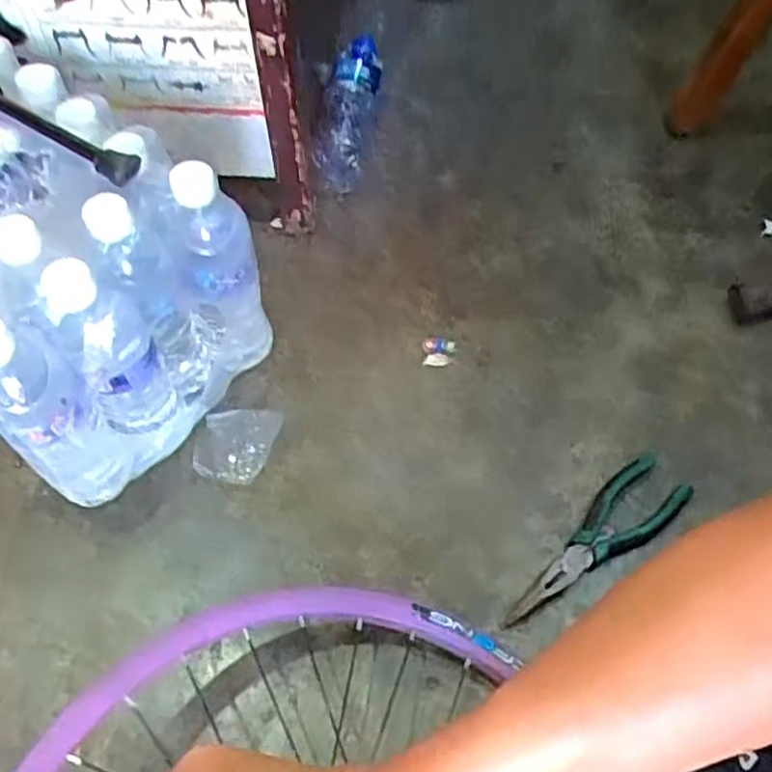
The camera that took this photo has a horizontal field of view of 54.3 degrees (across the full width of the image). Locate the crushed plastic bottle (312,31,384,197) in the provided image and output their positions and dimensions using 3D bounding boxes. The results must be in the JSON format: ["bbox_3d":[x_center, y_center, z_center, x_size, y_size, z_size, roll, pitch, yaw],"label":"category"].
[{"bbox_3d":[-0.042,-0.321,0.848,0.059,0.069,0.213,7,59,5],"label":"crushed plastic bottle"}]

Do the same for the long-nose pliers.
[{"bbox_3d":[0.170,0.128,0.617,0.188,0.020,0.056,-35,65,-19],"label":"long-nose pliers"}]

